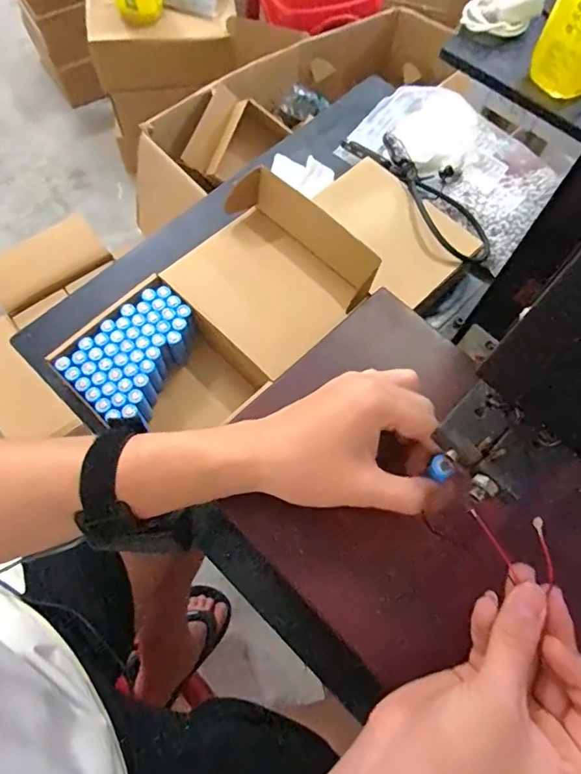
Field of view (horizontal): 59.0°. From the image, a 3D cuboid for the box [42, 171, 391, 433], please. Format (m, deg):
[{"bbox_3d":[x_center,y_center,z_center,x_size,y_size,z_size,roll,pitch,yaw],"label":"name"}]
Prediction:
[{"bbox_3d":[-0.061,-0.078,0.521,0.144,0.090,0.326,43,73,13],"label":"box"}]

